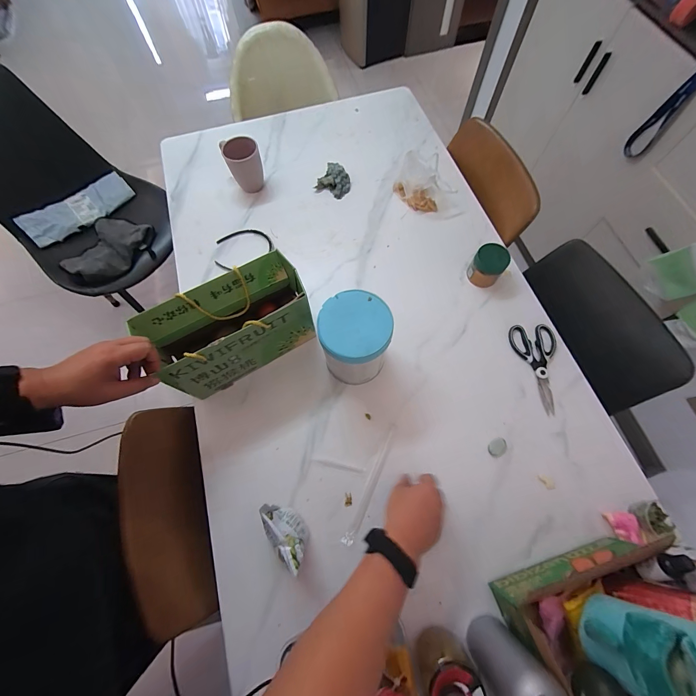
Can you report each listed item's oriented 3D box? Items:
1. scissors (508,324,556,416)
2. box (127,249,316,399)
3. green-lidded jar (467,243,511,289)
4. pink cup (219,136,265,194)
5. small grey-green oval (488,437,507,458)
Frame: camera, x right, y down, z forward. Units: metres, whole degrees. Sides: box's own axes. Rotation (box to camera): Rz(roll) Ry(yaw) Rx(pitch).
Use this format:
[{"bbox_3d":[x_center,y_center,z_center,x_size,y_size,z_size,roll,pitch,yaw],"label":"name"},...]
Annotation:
[{"bbox_3d":[0.411,0.040,0.664,0.091,0.010,0.194,-6,69,0],"label":"scissors"},{"bbox_3d":[-0.216,-0.039,0.609,0.276,0.174,0.125,-30,74,-9],"label":"box"},{"bbox_3d":[0.322,-0.185,0.722,0.073,0.084,0.075,-1,69,2],"label":"green-lidded jar"},{"bbox_3d":[-0.271,-0.480,0.828,0.085,0.119,0.087,-1,69,2],"label":"pink cup"},{"bbox_3d":[0.291,0.193,0.606,0.027,0.010,0.038,36,75,14],"label":"small grey-green oval"}]

